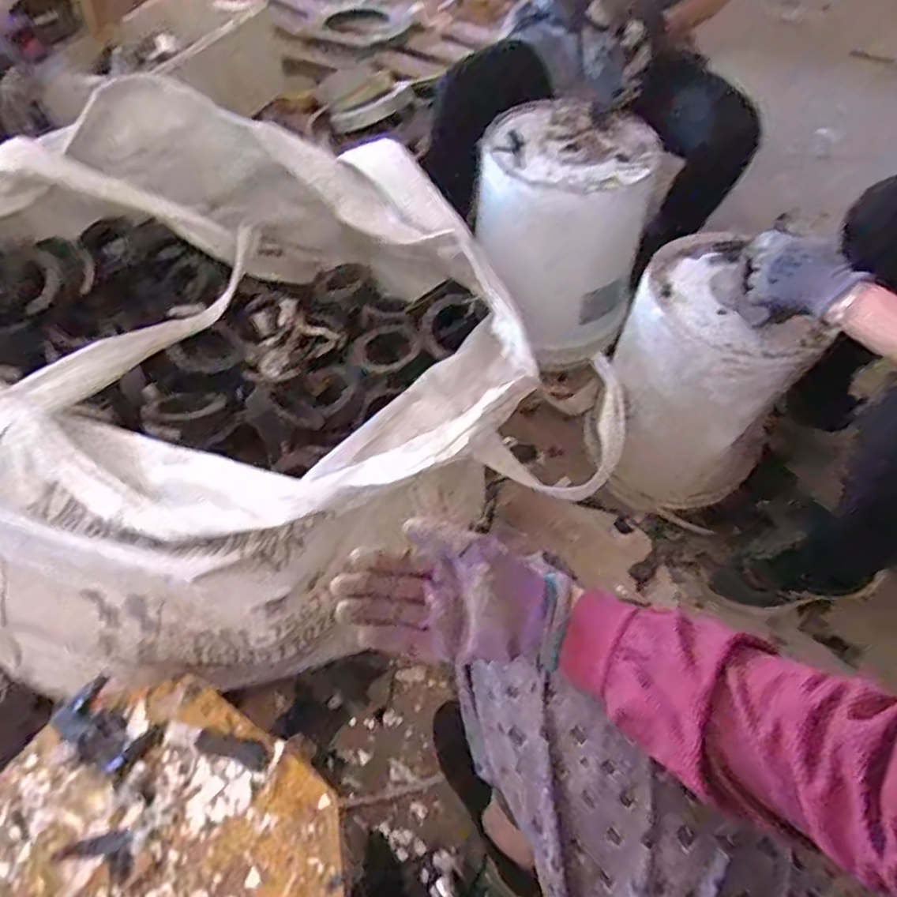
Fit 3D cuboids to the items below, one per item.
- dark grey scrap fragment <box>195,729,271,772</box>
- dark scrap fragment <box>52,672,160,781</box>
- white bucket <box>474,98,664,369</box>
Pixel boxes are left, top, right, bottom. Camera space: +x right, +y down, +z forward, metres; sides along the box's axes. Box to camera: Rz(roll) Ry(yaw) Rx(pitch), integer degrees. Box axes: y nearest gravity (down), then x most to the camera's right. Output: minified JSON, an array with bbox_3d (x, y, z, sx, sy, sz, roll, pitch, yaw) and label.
[{"bbox_3d":[-0.210,0.291,0.612,0.073,0.006,0.023,14,55,9],"label":"dark grey scrap fragment"},{"bbox_3d":[-0.341,0.276,0.624,0.107,0.019,0.060,30,59,19],"label":"dark scrap fragment"},{"bbox_3d":[0.203,-0.395,1.167,0.292,0.334,0.278,14,55,9],"label":"white bucket"}]

